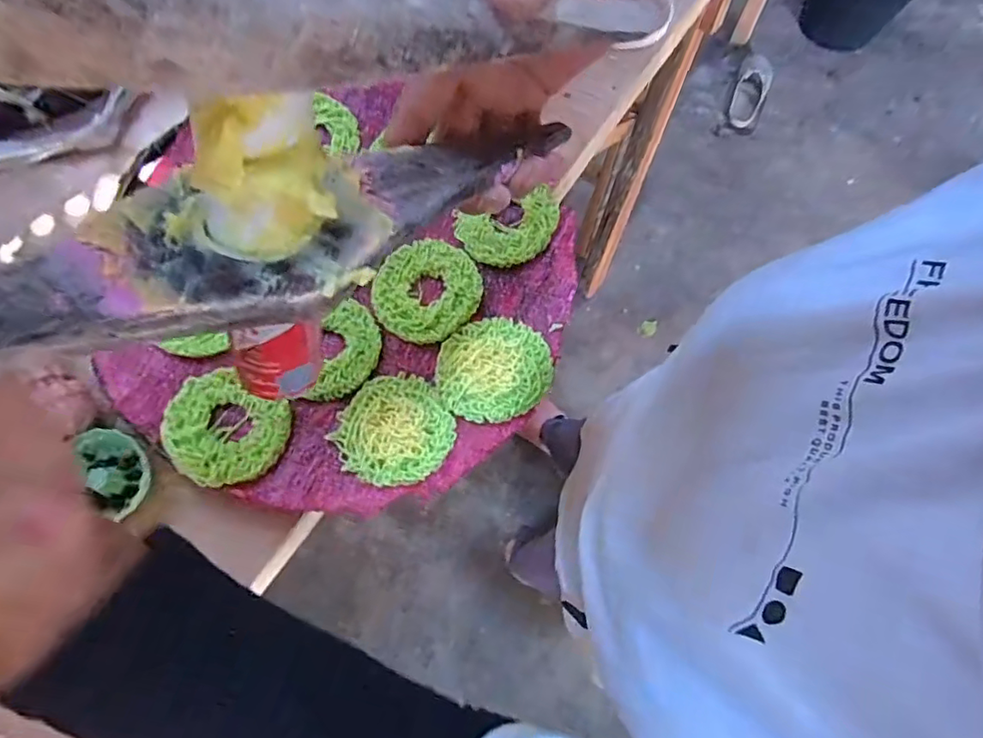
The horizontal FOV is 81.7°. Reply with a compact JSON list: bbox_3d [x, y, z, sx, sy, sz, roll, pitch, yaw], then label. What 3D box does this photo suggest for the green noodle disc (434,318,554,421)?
[{"bbox_3d":[0.001,-0.002,0.403,0.081,0.008,0.075,0,73,-1],"label":"green noodle disc"}]

